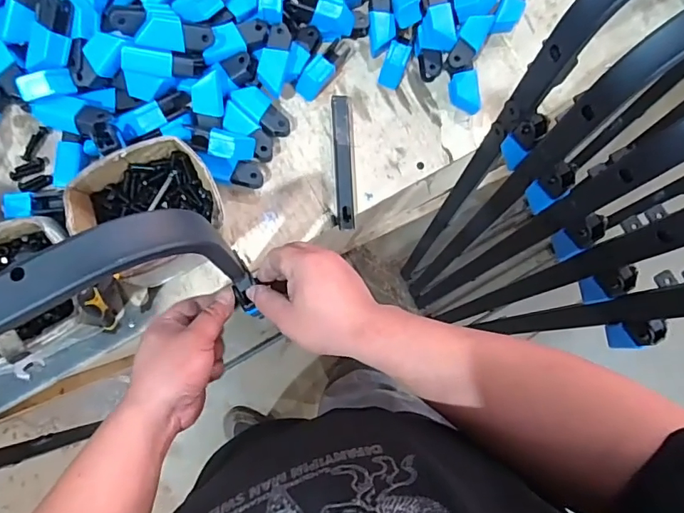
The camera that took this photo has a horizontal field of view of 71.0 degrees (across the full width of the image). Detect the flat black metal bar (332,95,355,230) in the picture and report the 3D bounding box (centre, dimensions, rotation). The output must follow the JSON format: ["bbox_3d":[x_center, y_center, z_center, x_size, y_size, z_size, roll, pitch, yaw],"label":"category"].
[{"bbox_3d":[0.003,-0.124,0.631,0.026,0.020,0.179,-1,83,-7],"label":"flat black metal bar"}]

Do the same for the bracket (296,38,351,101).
[{"bbox_3d":[-0.021,-0.254,0.638,0.032,0.027,0.097,35,80,-1],"label":"bracket"}]

